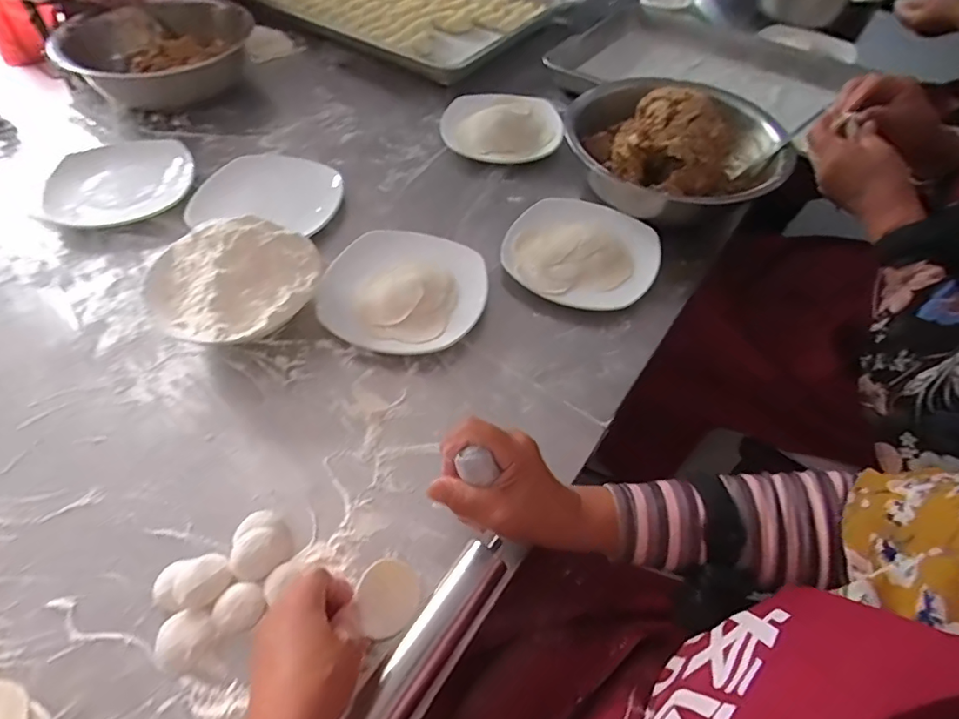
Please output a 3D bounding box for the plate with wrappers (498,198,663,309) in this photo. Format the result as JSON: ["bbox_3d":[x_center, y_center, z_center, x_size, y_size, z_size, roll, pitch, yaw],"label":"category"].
[{"bbox_3d":[0.128,-0.138,0.651,0.182,0.035,0.184,1,52,-2],"label":"plate with wrappers"}]

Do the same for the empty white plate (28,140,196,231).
[{"bbox_3d":[-0.476,-0.238,0.692,0.178,0.039,0.138,-14,54,-13],"label":"empty white plate"}]

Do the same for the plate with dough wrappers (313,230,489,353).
[{"bbox_3d":[-0.083,-0.081,0.587,0.171,0.044,0.157,10,53,6],"label":"plate with dough wrappers"}]

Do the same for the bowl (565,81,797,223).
[{"bbox_3d":[0.259,-0.280,0.707,0.279,0.131,0.248,12,54,6],"label":"bowl"}]

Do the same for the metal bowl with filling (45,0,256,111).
[{"bbox_3d":[-0.504,-0.497,0.853,0.248,0.100,0.227,1,52,-2],"label":"metal bowl with filling"}]

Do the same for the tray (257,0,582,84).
[{"bbox_3d":[-0.173,-0.749,1.087,0.630,0.064,0.455,28,56,18],"label":"tray"}]

